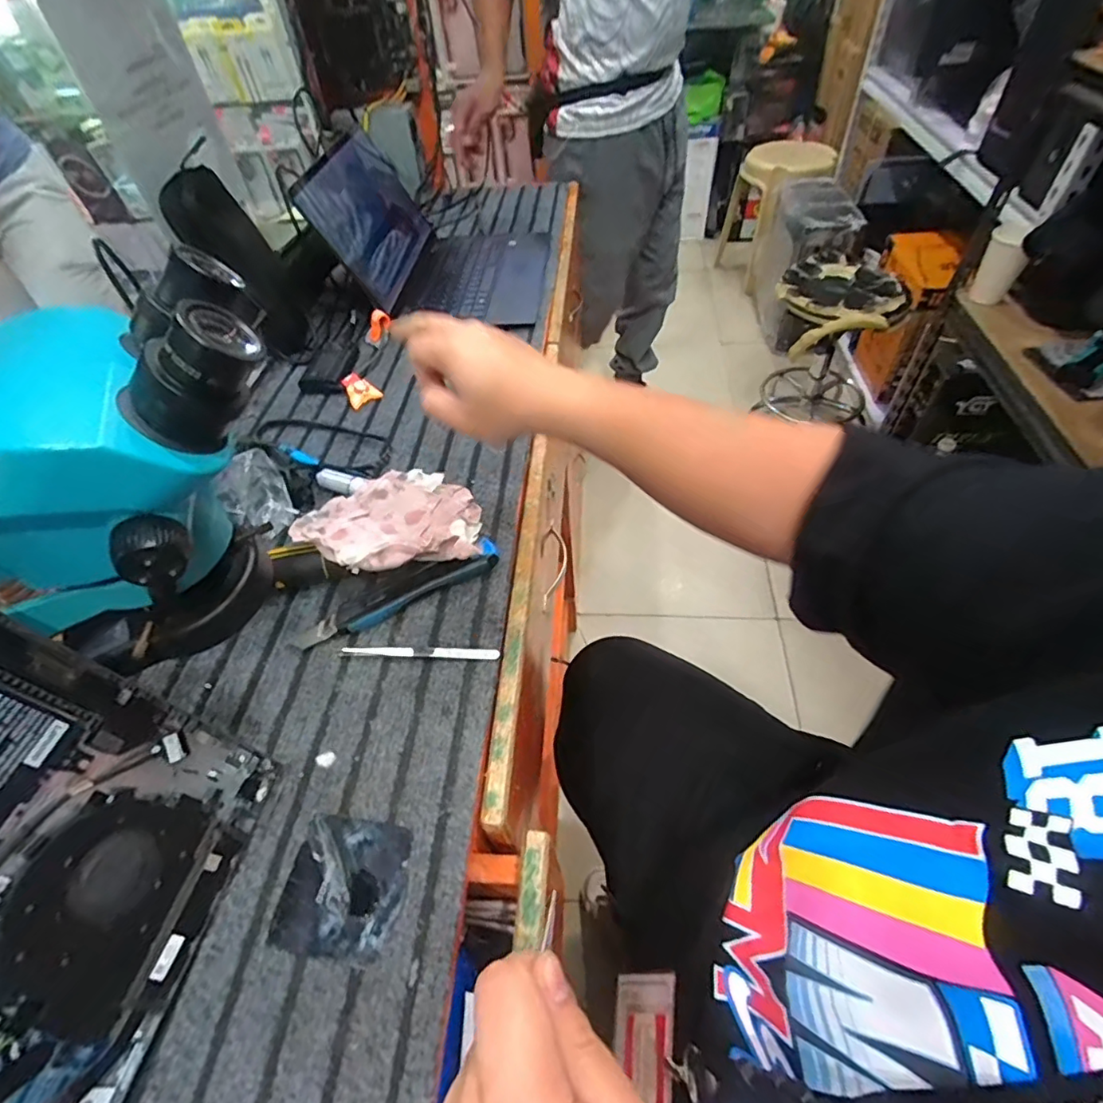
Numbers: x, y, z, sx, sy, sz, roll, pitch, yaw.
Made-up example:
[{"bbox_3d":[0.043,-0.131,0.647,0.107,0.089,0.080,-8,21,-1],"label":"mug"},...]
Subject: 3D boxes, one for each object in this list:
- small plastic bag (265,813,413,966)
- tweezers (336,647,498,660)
[{"bbox_3d":[-0.135,0.215,0.360,0.077,0.004,0.077,3,48,10],"label":"small plastic bag"},{"bbox_3d":[-0.110,0.084,0.463,0.130,0.005,0.011,-1,48,7],"label":"tweezers"}]

